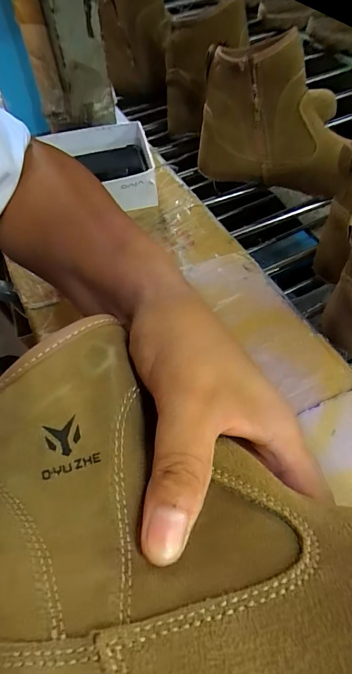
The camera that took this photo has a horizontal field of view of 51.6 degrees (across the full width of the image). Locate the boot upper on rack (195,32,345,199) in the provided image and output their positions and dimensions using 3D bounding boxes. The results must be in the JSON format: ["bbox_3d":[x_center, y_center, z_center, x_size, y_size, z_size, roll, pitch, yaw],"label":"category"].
[{"bbox_3d":[0.121,-0.262,0.441,0.176,0.150,0.060,9,58,7],"label":"boot upper on rack"}]

